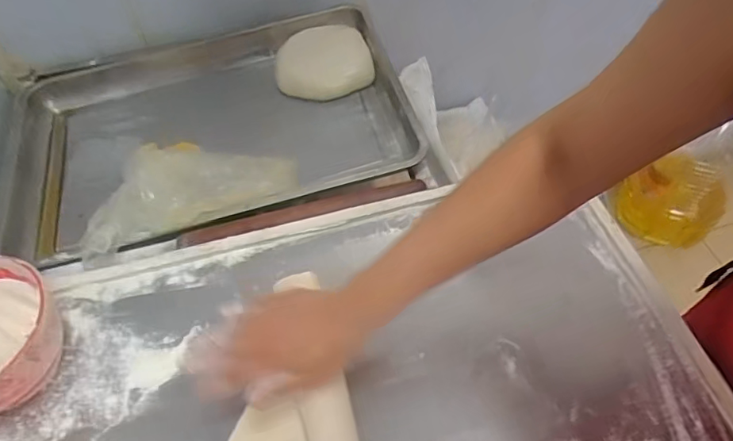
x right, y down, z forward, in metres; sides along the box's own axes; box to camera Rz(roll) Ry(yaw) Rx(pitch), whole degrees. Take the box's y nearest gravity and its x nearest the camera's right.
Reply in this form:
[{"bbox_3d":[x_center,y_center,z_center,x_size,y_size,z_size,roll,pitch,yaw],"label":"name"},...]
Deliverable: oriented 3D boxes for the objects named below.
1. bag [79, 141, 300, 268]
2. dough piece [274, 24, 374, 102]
[{"bbox_3d":[-0.250,-0.060,0.730,0.295,0.047,0.176,-19,55,-12],"label":"bag"},{"bbox_3d":[-0.076,-0.267,0.889,0.159,0.049,0.149,-13,54,-7],"label":"dough piece"}]

